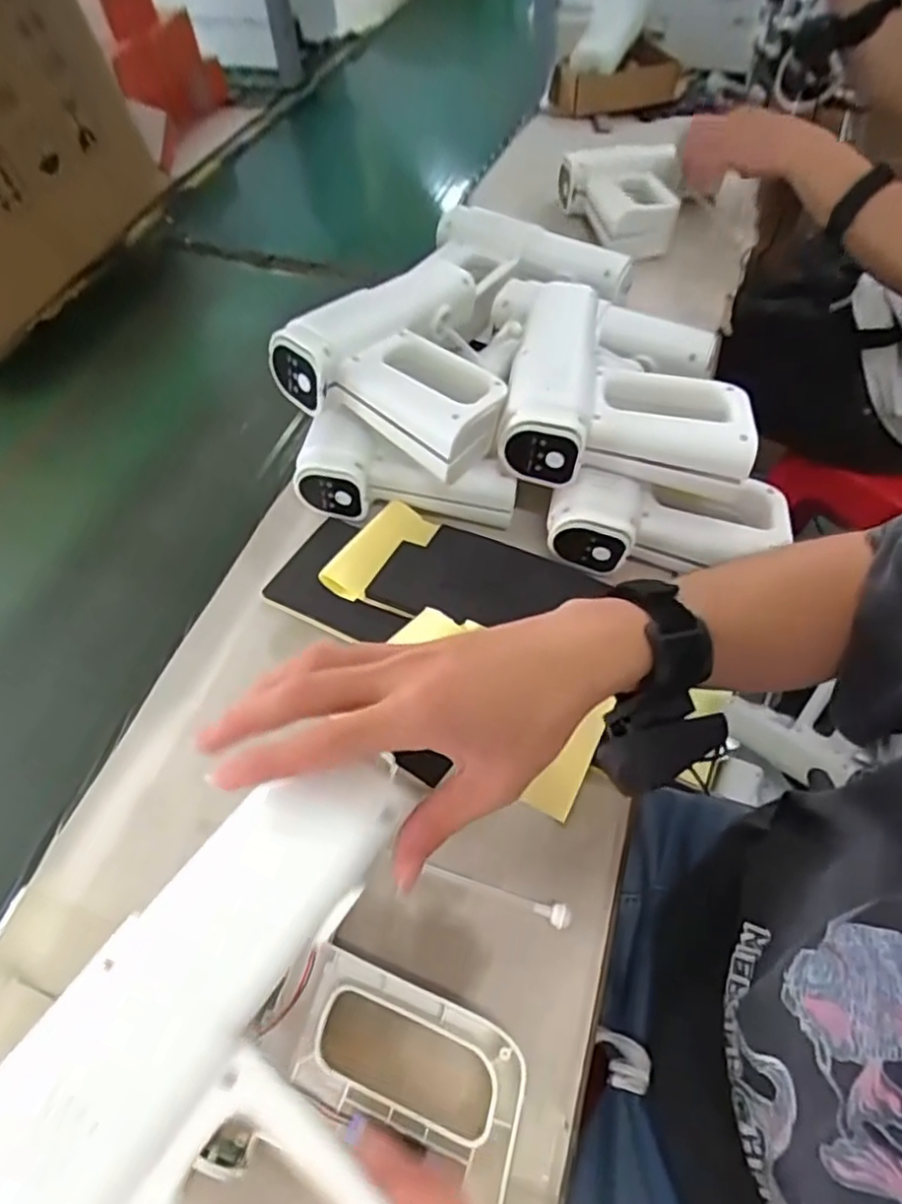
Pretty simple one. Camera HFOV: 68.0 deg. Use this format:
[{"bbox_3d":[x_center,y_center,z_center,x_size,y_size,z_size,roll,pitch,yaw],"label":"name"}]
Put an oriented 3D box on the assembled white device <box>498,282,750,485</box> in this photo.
[{"bbox_3d":[0.141,-0.184,0.540,0.181,0.062,0.210,7,56,7],"label":"assembled white device"}]

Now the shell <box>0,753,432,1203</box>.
[{"bbox_3d":[-0.061,0.163,0.241,0.144,0.048,0.202,32,62,21],"label":"shell"}]

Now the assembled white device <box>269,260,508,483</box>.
[{"bbox_3d":[-0.015,-0.214,0.551,0.180,0.069,0.207,27,60,19],"label":"assembled white device"}]

